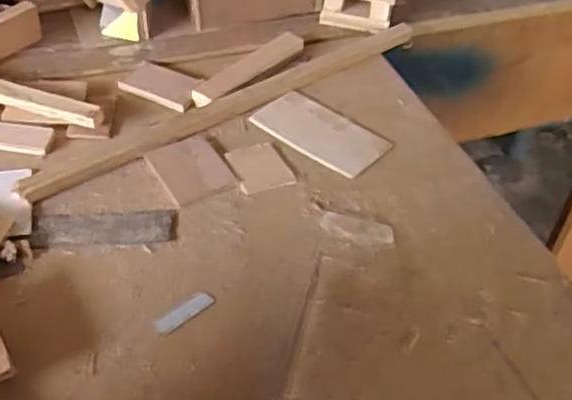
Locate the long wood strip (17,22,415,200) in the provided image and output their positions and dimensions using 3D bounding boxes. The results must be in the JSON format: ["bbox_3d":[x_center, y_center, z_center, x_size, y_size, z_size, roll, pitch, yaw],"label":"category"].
[{"bbox_3d":[-0.040,-0.107,0.702,0.479,0.013,0.039,-27,51,-30],"label":"long wood strip"}]

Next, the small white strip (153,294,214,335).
[{"bbox_3d":[-0.077,0.084,0.515,0.049,0.004,0.013,-32,54,-33],"label":"small white strip"}]

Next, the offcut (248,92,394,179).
[{"bbox_3d":[0.032,-0.067,0.675,0.126,0.007,0.073,28,48,23],"label":"offcut"}]

